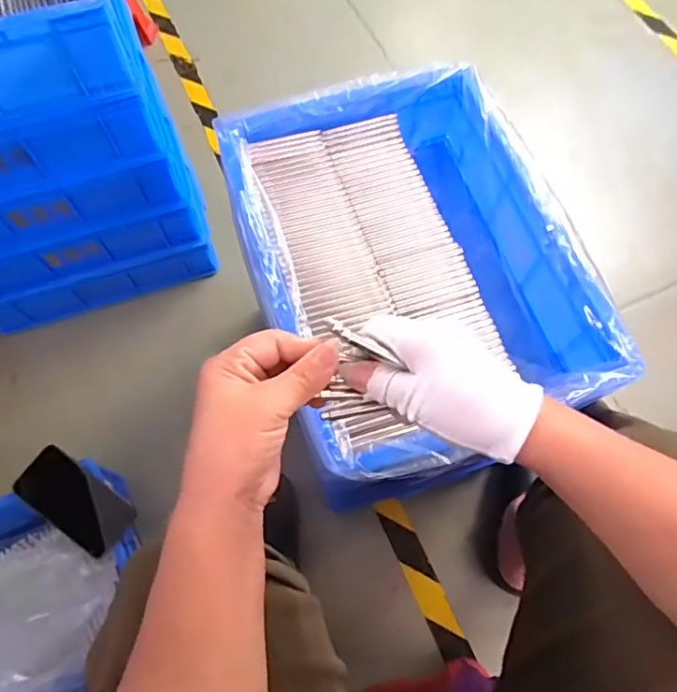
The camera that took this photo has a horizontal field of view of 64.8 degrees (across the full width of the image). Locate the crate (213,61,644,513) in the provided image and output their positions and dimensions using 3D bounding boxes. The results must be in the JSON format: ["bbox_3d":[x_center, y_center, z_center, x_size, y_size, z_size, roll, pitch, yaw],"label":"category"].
[{"bbox_3d":[0.071,-0.089,0.584,0.313,0.125,0.405,-16,69,-8],"label":"crate"}]

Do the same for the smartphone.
[{"bbox_3d":[-0.352,0.206,0.716,0.150,0.010,0.075,41,59,-3],"label":"smartphone"}]

